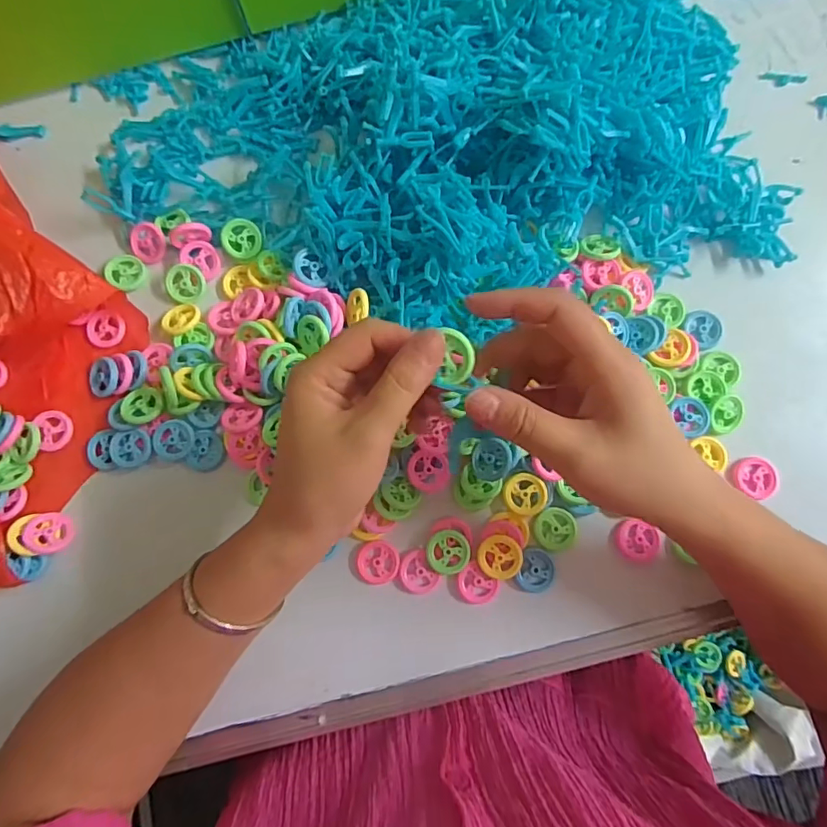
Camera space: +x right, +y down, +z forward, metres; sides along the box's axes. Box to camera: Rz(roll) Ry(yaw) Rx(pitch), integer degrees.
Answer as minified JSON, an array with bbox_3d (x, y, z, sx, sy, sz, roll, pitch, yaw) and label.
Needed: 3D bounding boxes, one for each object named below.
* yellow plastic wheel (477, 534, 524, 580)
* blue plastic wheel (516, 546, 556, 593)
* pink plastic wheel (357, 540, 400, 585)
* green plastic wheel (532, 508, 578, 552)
[{"bbox_3d":[0.060,0.098,0.358,0.030,0.010,0.029,0,81,0],"label":"yellow plastic wheel"},{"bbox_3d":[0.085,0.109,0.360,0.025,0.007,0.030,26,82,4],"label":"blue plastic wheel"},{"bbox_3d":[-0.024,0.104,0.365,0.029,0.006,0.028,0,81,0],"label":"pink plastic wheel"},{"bbox_3d":[0.099,0.082,0.366,0.029,0.005,0.030,0,81,0],"label":"green plastic wheel"}]

